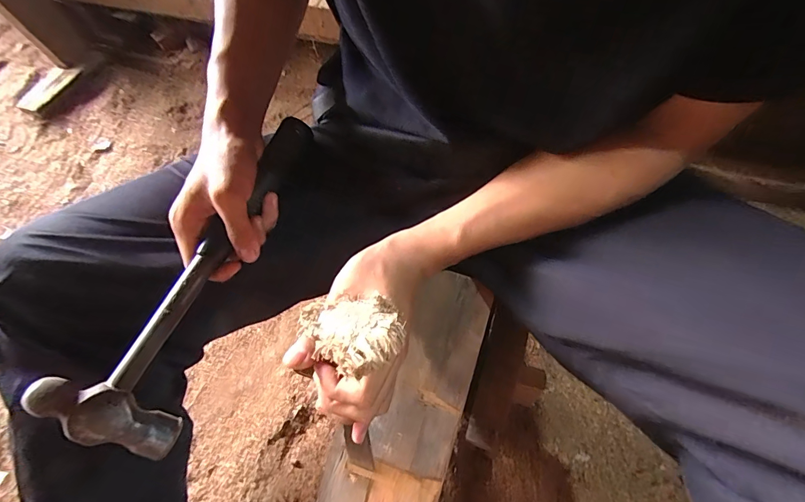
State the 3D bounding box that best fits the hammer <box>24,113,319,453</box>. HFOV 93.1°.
[{"bbox_3d":[-0.162,0.003,0.329,0.092,0.034,0.305,33,66,-21],"label":"hammer"}]

